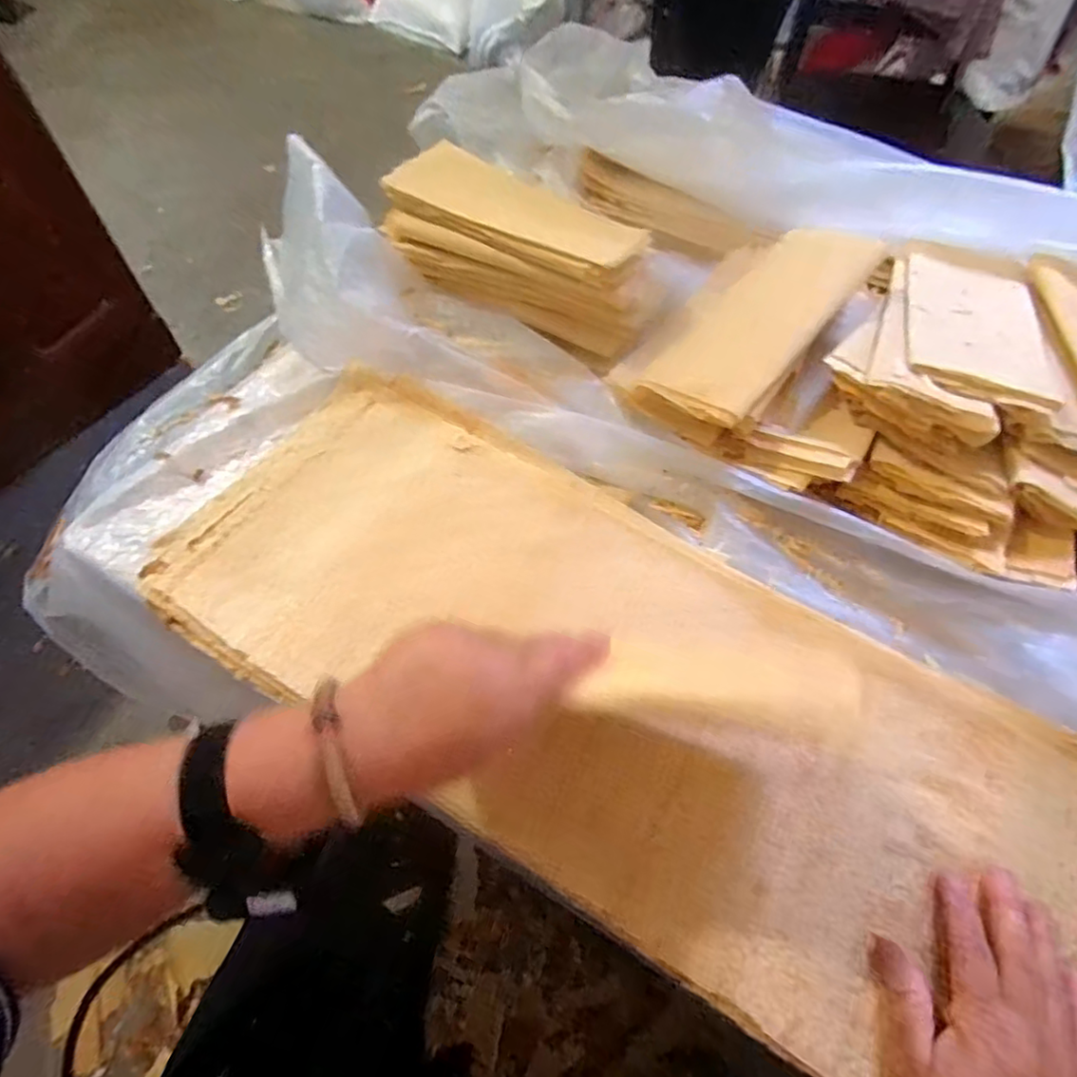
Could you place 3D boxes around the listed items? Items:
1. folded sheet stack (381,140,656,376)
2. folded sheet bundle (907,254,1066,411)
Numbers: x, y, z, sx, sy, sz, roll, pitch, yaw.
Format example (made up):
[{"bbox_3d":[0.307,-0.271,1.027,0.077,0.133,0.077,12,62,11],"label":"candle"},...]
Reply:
[{"bbox_3d":[-0.020,-0.313,0.640,0.296,0.075,0.154,33,62,15],"label":"folded sheet stack"},{"bbox_3d":[0.410,-0.203,0.562,0.120,0.008,0.218,18,53,12],"label":"folded sheet bundle"}]

